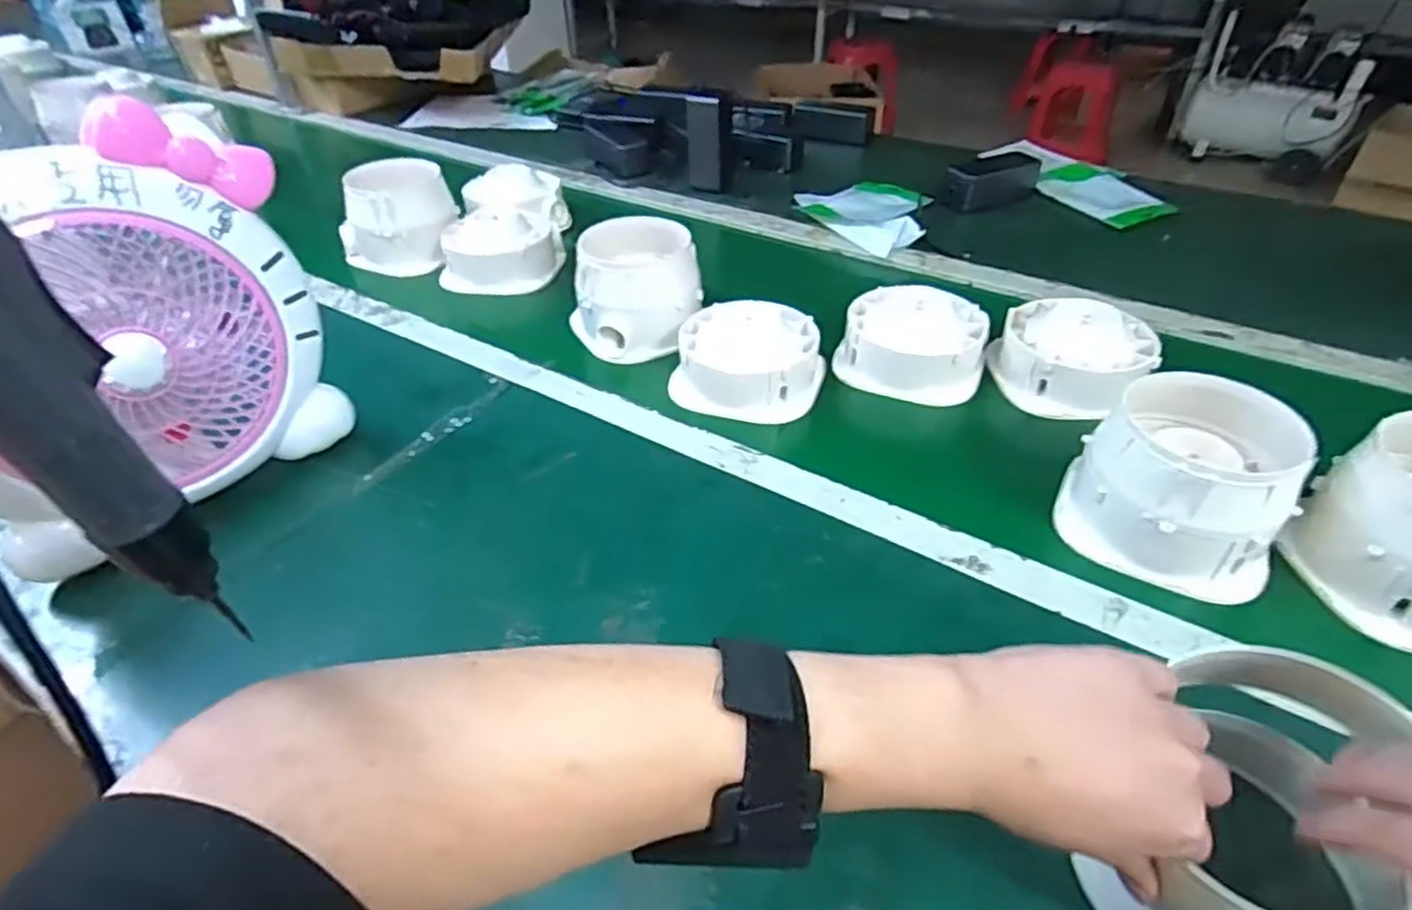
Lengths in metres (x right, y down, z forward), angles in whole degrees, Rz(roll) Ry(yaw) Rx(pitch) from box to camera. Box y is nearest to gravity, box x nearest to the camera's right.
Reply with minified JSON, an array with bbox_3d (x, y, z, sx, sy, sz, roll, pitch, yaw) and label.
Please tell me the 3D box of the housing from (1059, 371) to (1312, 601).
[{"bbox_3d":[0.339,0.019,0.513,0.139,0.114,0.113,28,50,31],"label":"housing"}]

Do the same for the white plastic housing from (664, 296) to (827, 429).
[{"bbox_3d":[0.038,-0.091,0.675,0.144,0.070,0.104,2,41,6],"label":"white plastic housing"}]

